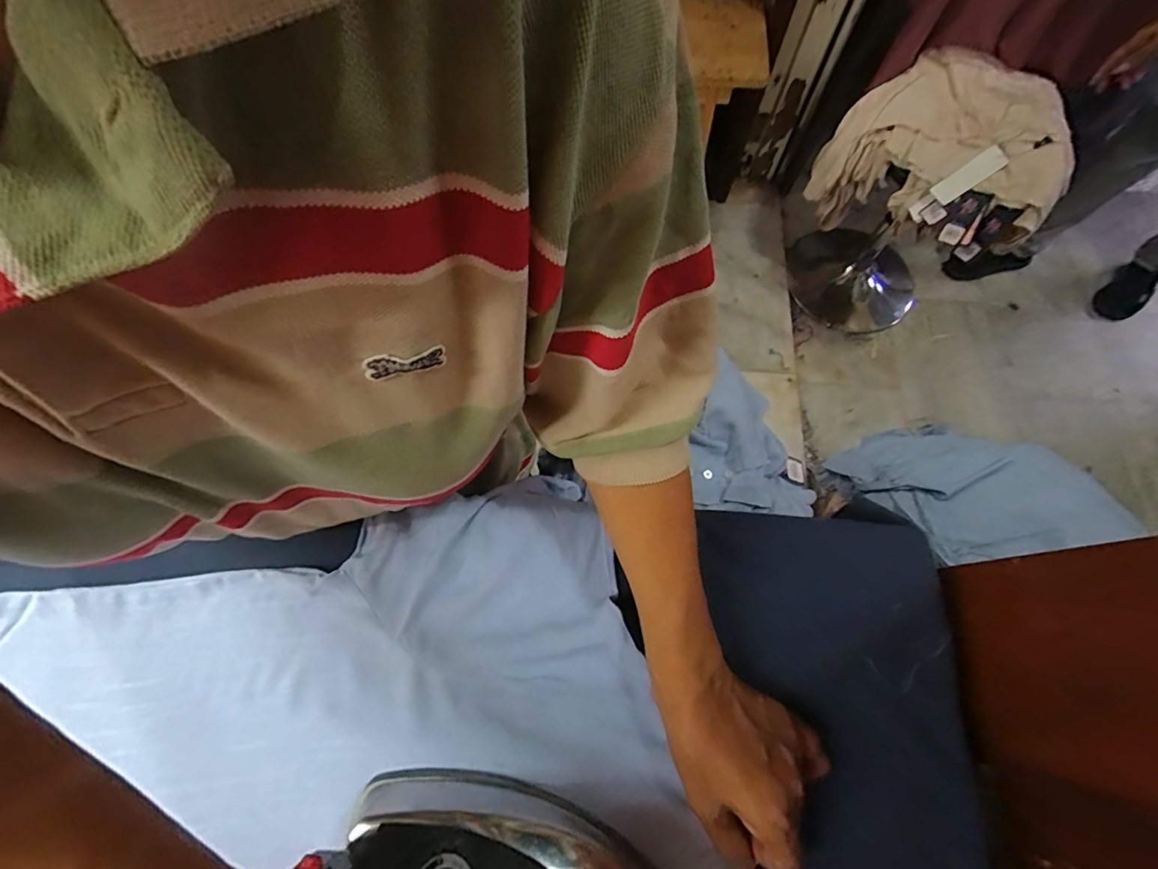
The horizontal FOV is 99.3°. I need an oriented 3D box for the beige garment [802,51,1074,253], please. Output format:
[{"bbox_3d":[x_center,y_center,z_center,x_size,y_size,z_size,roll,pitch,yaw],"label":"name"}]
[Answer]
[{"bbox_3d":[0.756,-0.610,1.098,0.215,0.392,0.558,-7,70,-3],"label":"beige garment"}]

